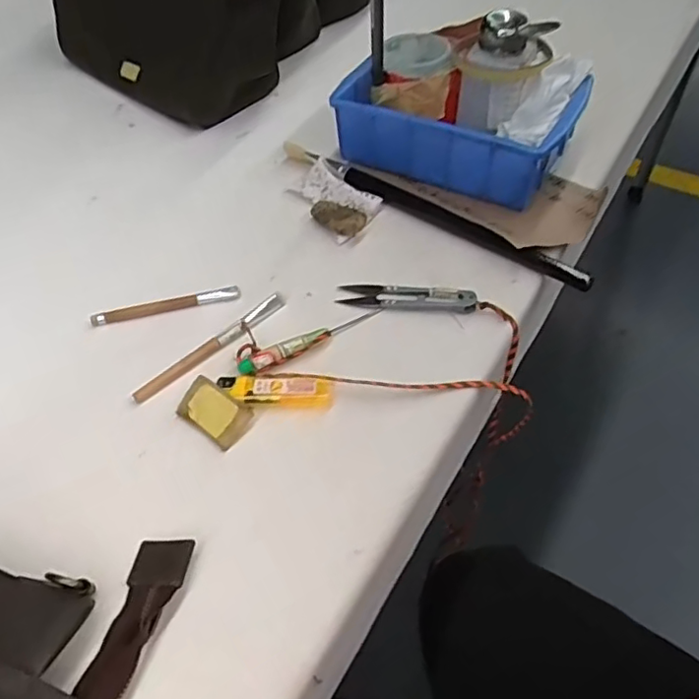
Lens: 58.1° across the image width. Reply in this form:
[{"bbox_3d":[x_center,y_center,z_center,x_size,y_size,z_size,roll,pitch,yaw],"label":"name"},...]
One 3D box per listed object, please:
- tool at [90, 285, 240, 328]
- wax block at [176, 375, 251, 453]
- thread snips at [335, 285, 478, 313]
[{"bbox_3d":[-0.139,-0.033,0.477,0.110,0.008,0.010,-13,52,-8],"label":"tool"},{"bbox_3d":[-0.087,0.041,0.408,0.046,0.007,0.030,34,80,13],"label":"wax block"},{"bbox_3d":[0.043,-0.040,0.468,0.101,0.006,0.026,7,52,8],"label":"thread snips"}]

